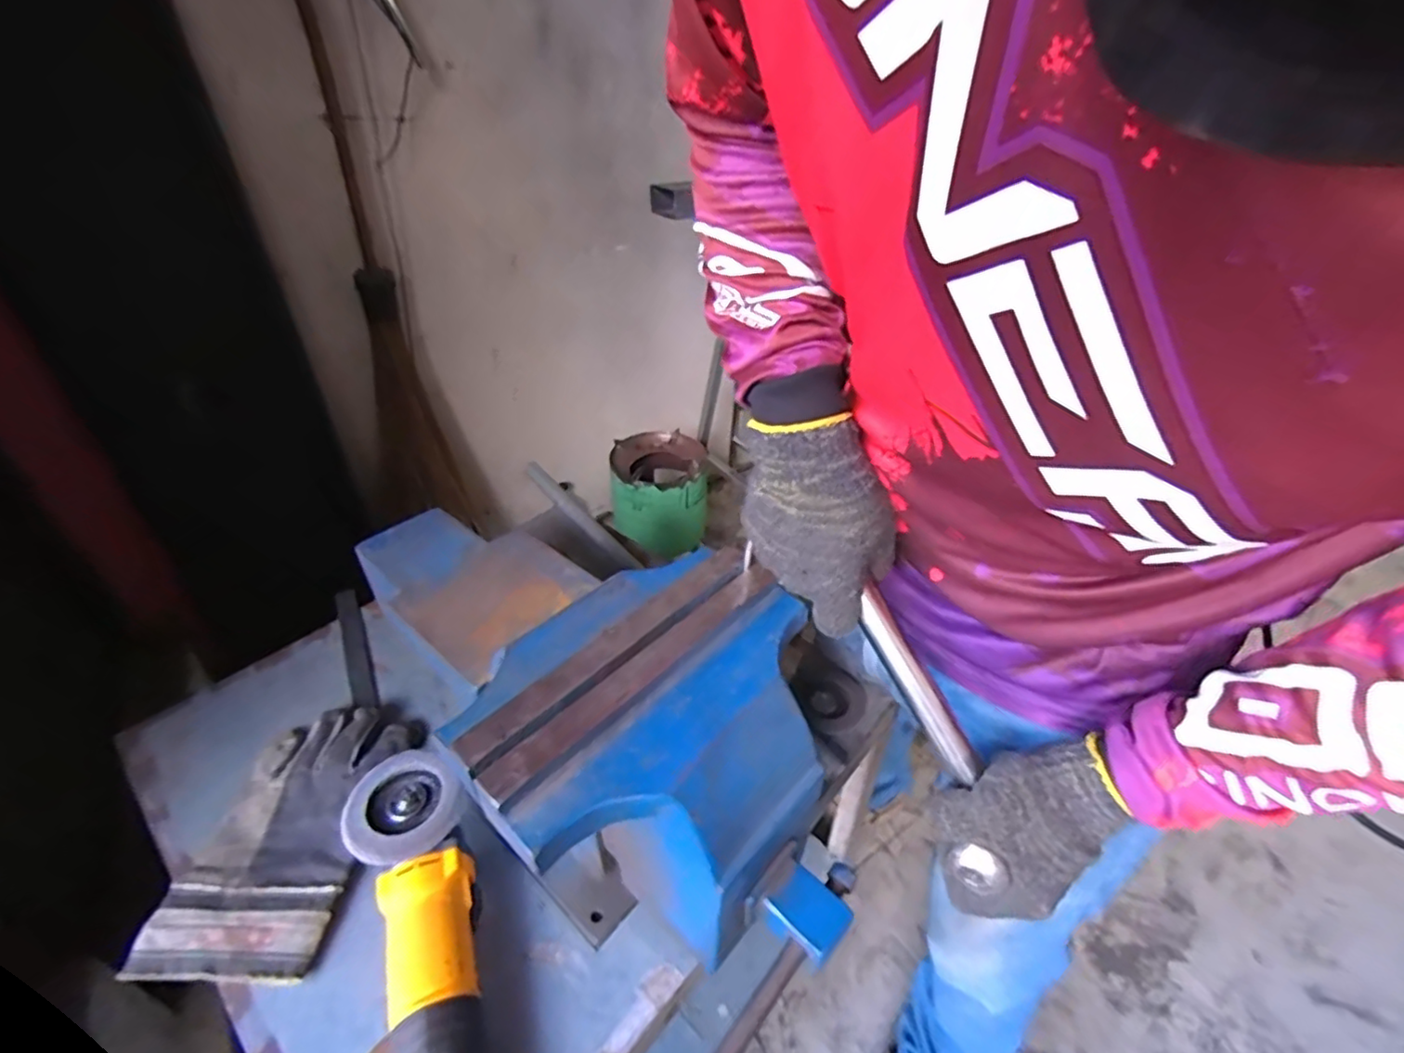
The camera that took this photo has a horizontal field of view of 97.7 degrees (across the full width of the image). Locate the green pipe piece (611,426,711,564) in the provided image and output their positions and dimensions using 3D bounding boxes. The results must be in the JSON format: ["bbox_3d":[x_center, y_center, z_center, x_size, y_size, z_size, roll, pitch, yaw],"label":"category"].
[{"bbox_3d":[-0.106,-0.071,1.549,0.235,0.239,0.256,-1,36,-2],"label":"green pipe piece"}]

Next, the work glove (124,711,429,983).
[{"bbox_3d":[-0.376,0.278,0.571,0.150,0.045,0.242,3,36,3],"label":"work glove"}]

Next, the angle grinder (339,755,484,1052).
[{"bbox_3d":[-0.190,0.341,0.434,0.086,0.072,0.370,-16,54,-16],"label":"angle grinder"}]

